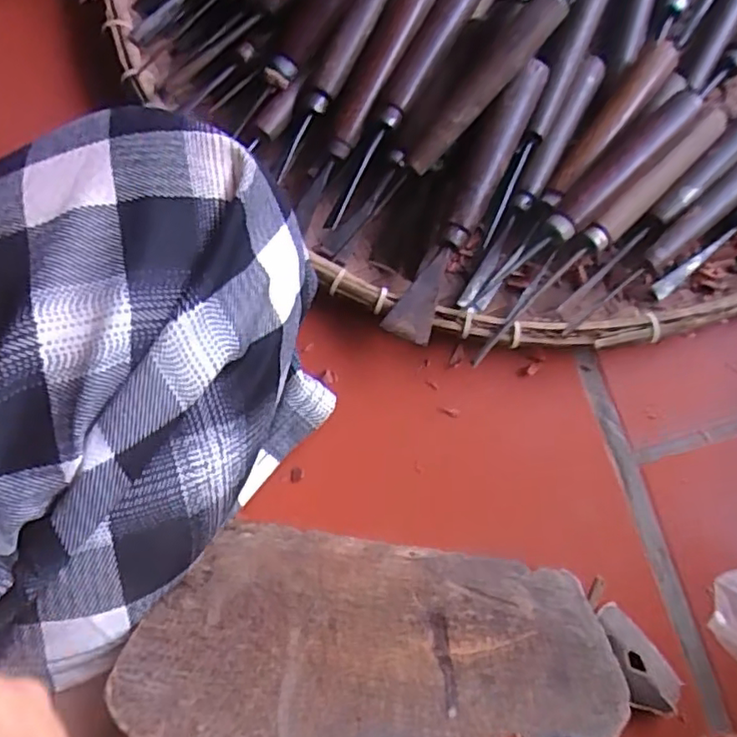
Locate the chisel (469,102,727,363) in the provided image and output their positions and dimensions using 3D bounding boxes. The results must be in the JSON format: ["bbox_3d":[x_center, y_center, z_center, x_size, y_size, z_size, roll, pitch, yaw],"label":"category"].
[{"bbox_3d":[0.133,-0.077,0.351,0.016,0.013,0.208,44,82,8],"label":"chisel"}]

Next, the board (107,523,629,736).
[{"bbox_3d":[0.007,0.114,0.265,0.191,0.138,0.011,8,111,-1],"label":"board"}]

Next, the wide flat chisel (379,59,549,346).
[{"bbox_3d":[0.054,-0.092,0.344,0.025,0.034,0.161,25,79,5],"label":"wide flat chisel"}]

